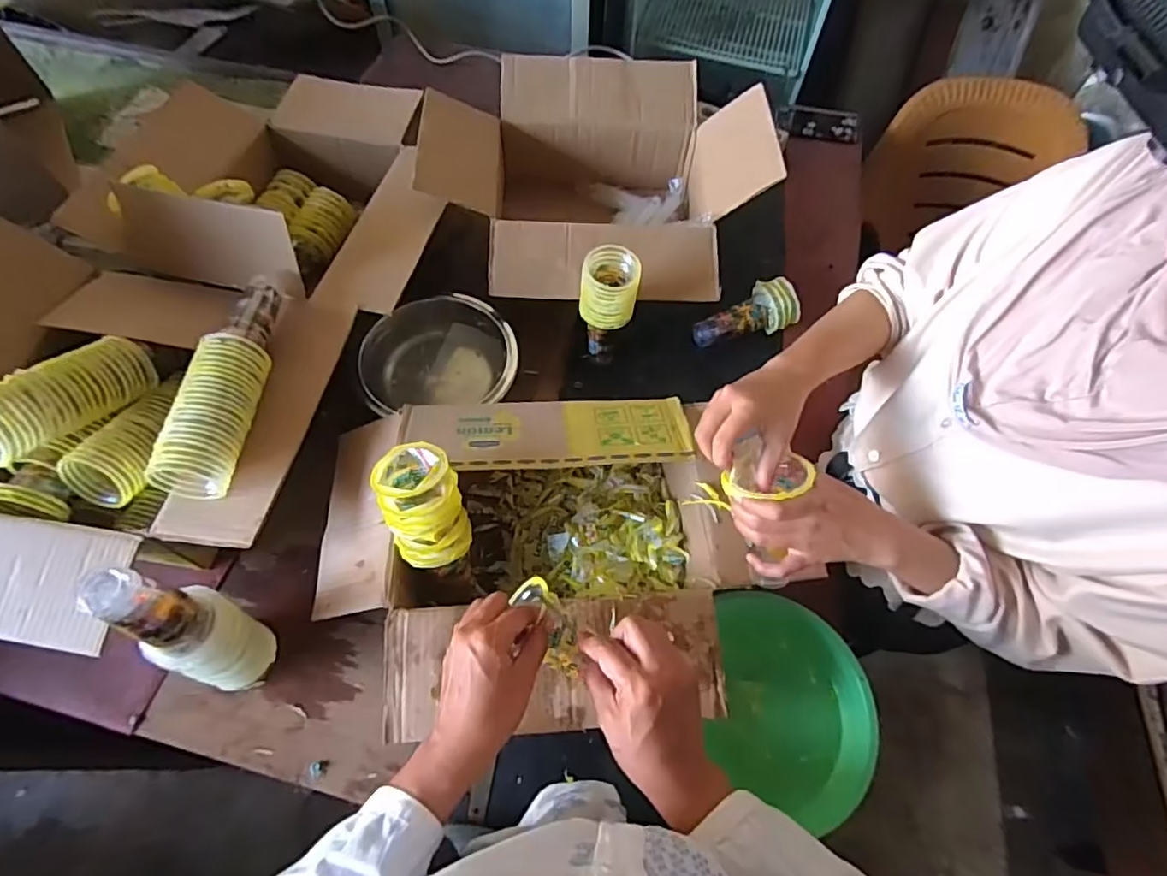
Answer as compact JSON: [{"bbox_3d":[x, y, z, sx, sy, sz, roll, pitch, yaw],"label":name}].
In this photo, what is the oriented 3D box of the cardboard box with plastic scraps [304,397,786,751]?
[{"bbox_3d":[-0.070,0.127,0.649,0.456,0.177,0.351,-3,63,-5],"label":"cardboard box with plastic scraps"}]

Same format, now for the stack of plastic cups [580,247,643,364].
[{"bbox_3d":[0.032,-0.174,0.814,0.077,0.183,0.067,10,62,2],"label":"stack of plastic cups"}]

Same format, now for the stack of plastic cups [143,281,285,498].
[{"bbox_3d":[-0.391,-0.071,0.657,0.078,0.058,0.279,9,62,2],"label":"stack of plastic cups"}]

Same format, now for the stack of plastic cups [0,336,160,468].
[{"bbox_3d":[-0.555,-0.043,0.619,0.059,0.064,0.173,30,47,12],"label":"stack of plastic cups"}]

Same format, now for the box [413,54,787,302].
[{"bbox_3d":[0.013,-0.401,0.936,0.510,0.215,0.433,1,62,-2],"label":"box"}]

